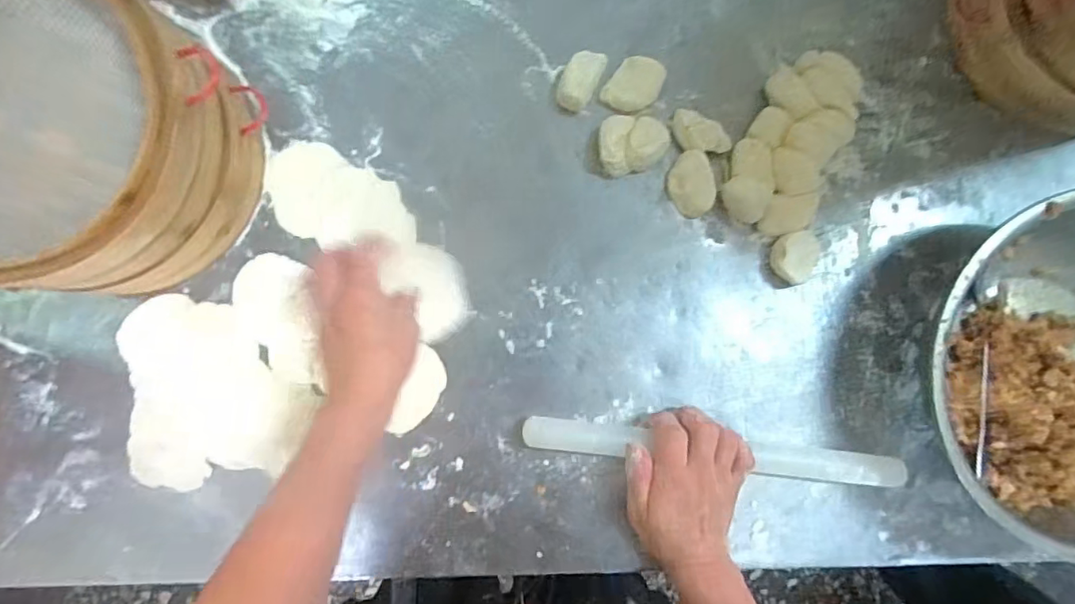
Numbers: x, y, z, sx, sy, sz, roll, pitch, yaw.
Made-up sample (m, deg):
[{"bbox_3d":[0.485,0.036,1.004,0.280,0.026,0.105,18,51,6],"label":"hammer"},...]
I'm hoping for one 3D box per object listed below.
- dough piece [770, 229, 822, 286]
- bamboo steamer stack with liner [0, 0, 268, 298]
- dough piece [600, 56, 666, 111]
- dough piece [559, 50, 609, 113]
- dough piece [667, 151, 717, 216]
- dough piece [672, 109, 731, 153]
[{"bbox_3d":[0.225,-0.038,0.476,0.045,0.018,0.043,0,89,-2],"label":"dough piece"},{"bbox_3d":[-0.334,-0.117,0.401,0.214,0.126,0.200,14,89,-2],"label":"bamboo steamer stack with liner"},{"bbox_3d":[0.082,-0.184,0.471,0.039,0.019,0.048,38,88,-2],"label":"dough piece"},{"bbox_3d":[0.035,-0.187,0.464,0.029,0.026,0.046,27,88,-2],"label":"dough piece"},{"bbox_3d":[0.131,-0.100,0.471,0.033,0.020,0.054,-17,90,-3],"label":"dough piece"},{"bbox_3d":[0.135,-0.140,0.466,0.052,0.025,0.028,38,88,-1],"label":"dough piece"}]

